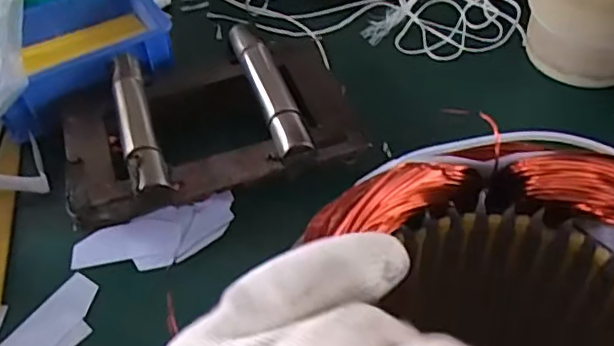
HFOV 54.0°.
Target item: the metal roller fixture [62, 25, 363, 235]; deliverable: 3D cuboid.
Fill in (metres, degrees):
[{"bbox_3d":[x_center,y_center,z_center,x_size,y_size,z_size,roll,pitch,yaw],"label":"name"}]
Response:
[{"bbox_3d":[-0.071,-0.036,0.427,0.196,0.049,0.148,-14,50,-7],"label":"metal roller fixture"}]

